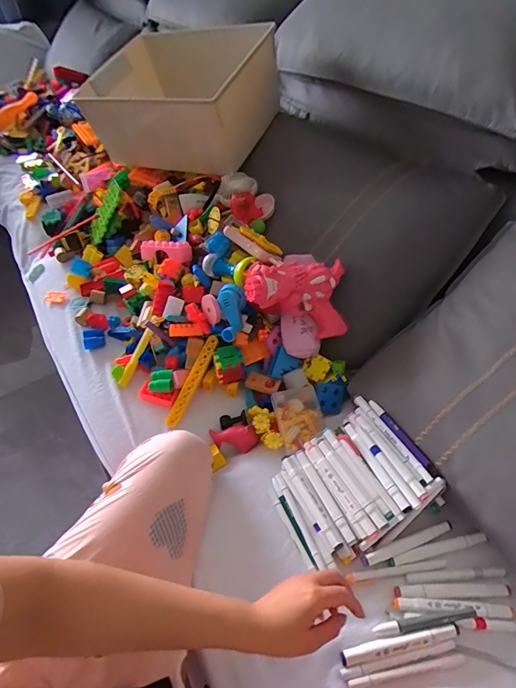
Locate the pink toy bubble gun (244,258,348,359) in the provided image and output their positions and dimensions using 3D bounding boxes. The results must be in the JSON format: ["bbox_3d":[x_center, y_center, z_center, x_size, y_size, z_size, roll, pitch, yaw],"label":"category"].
[{"bbox_3d":[0.067,-0.063,0.702,0.190,0.165,0.075,-4,11,-21],"label":"pink toy bubble gun"}]

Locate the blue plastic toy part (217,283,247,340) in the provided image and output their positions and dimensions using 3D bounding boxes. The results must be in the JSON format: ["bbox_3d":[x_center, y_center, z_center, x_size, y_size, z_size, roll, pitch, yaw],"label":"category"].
[{"bbox_3d":[-0.047,-0.057,0.696,0.050,0.040,0.105,0,87,2],"label":"blue plastic toy part"}]

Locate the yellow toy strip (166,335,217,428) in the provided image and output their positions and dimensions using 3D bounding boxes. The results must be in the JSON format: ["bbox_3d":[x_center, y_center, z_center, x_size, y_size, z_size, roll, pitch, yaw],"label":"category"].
[{"bbox_3d":[-0.118,0.067,0.707,0.022,0.017,0.175,22,79,19],"label":"yellow toy strip"}]

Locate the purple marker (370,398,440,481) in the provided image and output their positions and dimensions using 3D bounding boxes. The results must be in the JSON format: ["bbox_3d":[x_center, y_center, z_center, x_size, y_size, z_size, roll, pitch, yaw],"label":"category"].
[{"bbox_3d":[0.217,0.139,0.590,0.012,0.013,0.144,-24,53,-16],"label":"purple marker"}]

